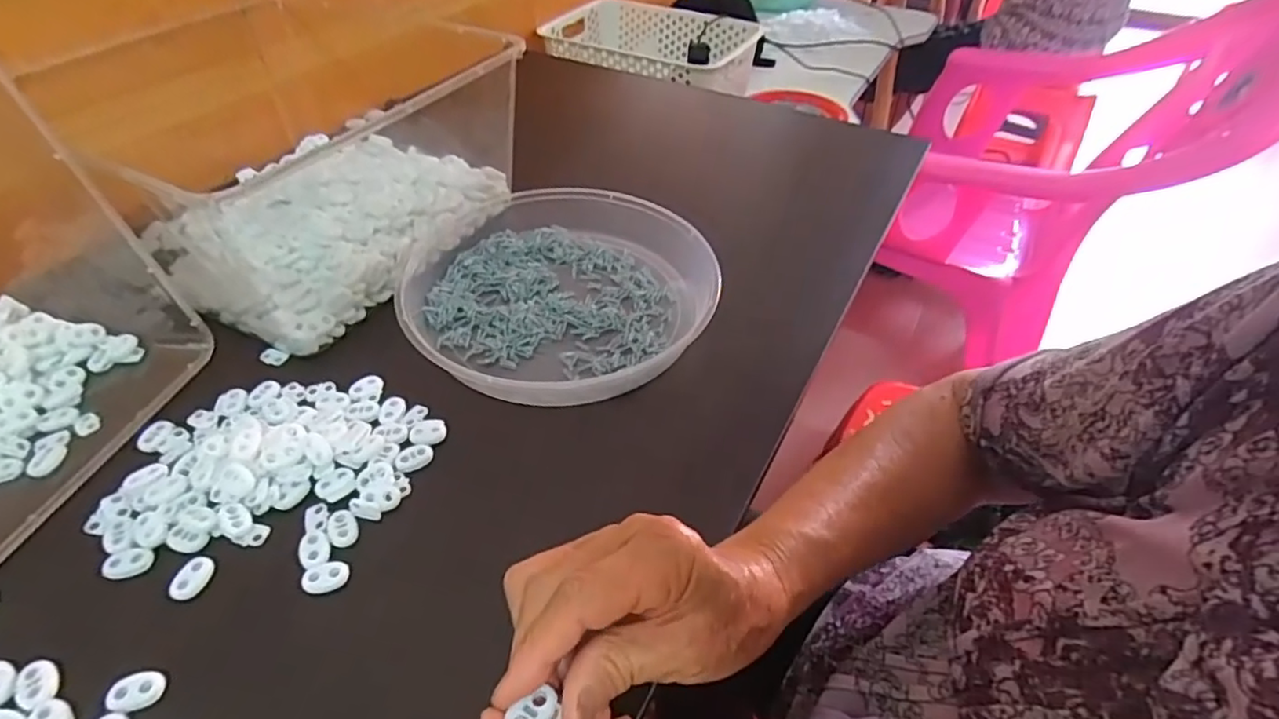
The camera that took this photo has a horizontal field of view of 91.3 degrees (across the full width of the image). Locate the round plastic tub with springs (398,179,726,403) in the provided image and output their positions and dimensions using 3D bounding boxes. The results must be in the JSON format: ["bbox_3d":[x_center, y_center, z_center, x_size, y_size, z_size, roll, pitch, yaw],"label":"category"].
[{"bbox_3d":[-0.069,-0.061,0.484,0.241,0.035,0.226,1,44,-1],"label":"round plastic tub with springs"}]

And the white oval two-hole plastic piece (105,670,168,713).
[{"bbox_3d":[-0.231,0.153,0.288,0.022,0.004,0.017,-11,45,-12],"label":"white oval two-hole plastic piece"}]

